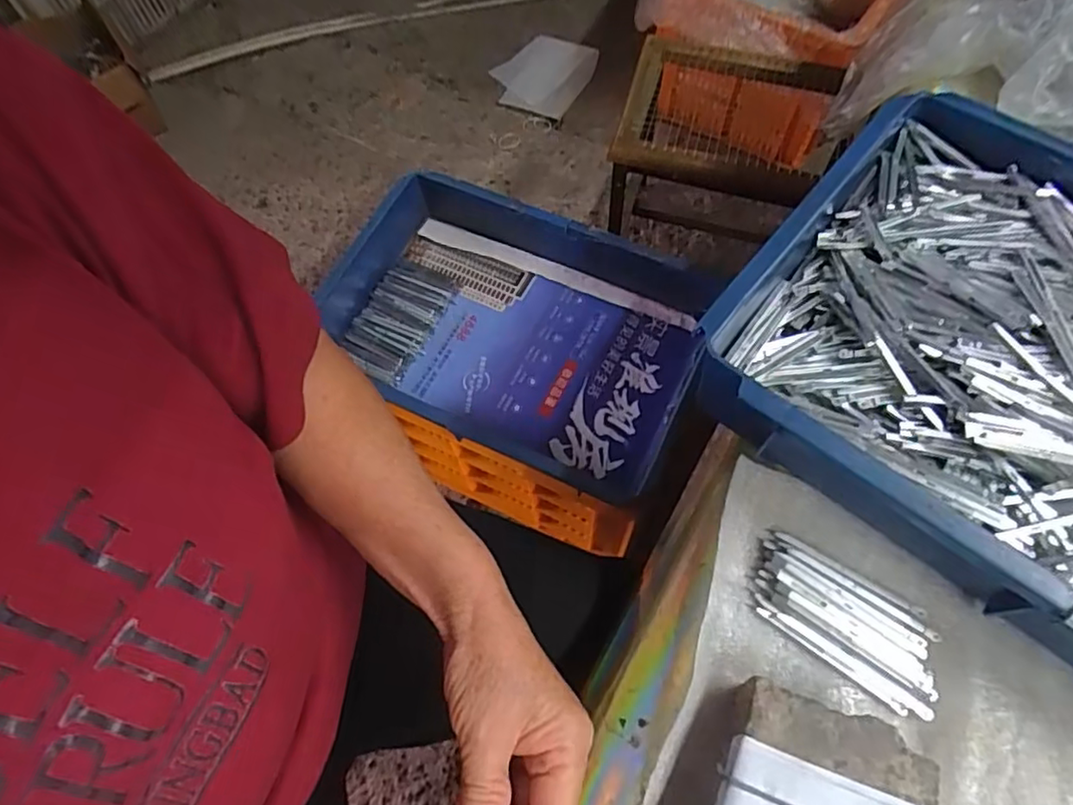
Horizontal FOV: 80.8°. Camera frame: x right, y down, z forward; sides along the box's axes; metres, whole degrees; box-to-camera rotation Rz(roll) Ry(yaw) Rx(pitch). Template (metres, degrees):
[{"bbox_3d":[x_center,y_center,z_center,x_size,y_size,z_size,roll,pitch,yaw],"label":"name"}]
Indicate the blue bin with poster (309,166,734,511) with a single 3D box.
[{"bbox_3d":[-0.033,-0.085,0.736,0.420,0.093,0.275,21,67,12],"label":"blue bin with poster"}]

